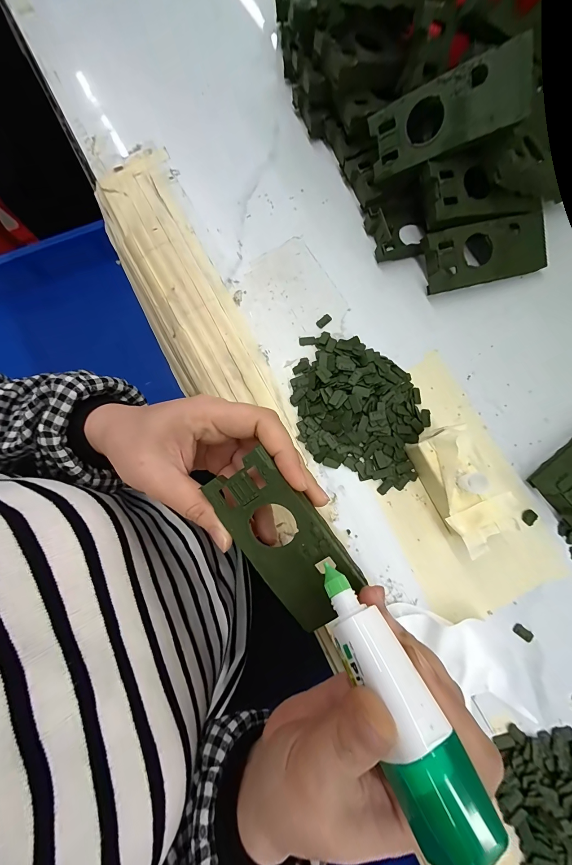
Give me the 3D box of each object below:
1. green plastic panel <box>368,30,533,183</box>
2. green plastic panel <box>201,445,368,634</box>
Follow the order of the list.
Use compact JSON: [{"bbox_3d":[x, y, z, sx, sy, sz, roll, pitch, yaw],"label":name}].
[{"bbox_3d":[0.117,-0.236,0.229,0.103,0.008,0.043,-2,112,30],"label":"green plastic panel"},{"bbox_3d":[0.000,0.061,0.170,0.048,0.005,0.100,-37,92,11],"label":"green plastic panel"}]

